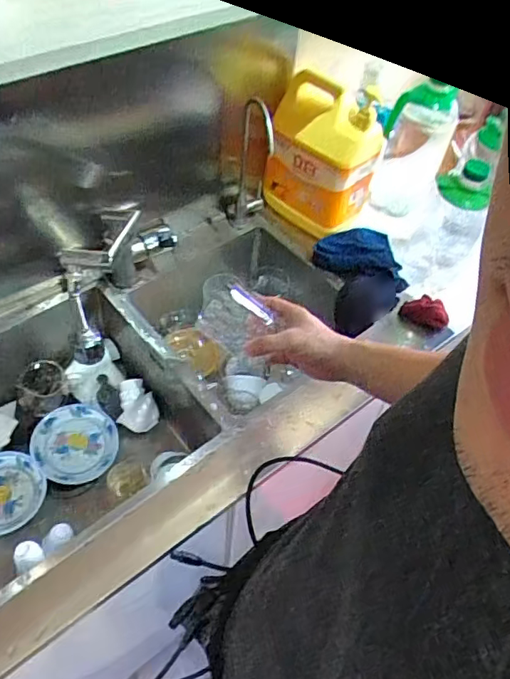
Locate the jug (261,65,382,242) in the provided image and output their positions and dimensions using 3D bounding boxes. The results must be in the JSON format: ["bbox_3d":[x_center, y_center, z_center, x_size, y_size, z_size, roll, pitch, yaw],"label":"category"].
[{"bbox_3d":[0.123,-0.358,1.031,0.186,0.271,0.120,38,58,21],"label":"jug"}]

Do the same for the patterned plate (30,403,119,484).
[{"bbox_3d":[-0.321,0.184,0.962,0.142,0.031,0.136,3,52,-4],"label":"patterned plate"}]

